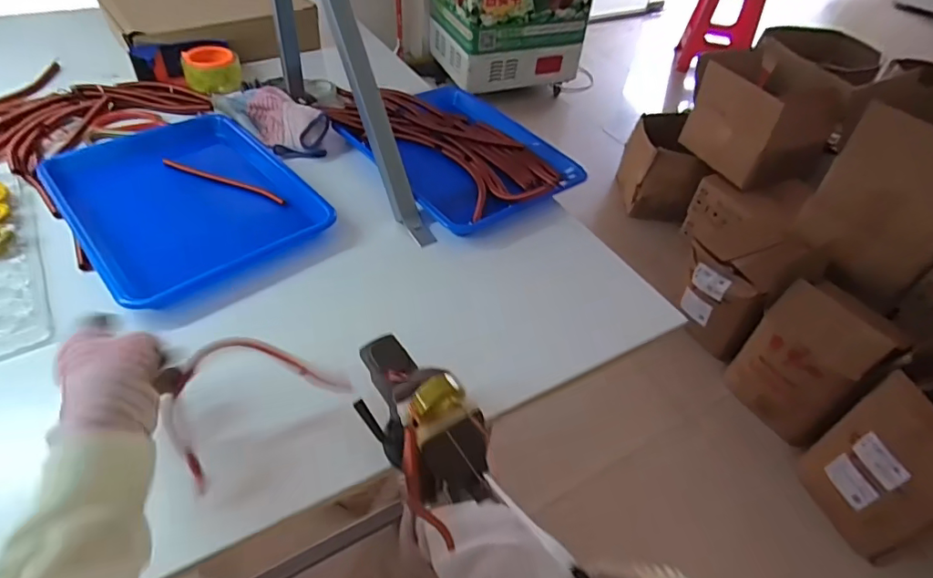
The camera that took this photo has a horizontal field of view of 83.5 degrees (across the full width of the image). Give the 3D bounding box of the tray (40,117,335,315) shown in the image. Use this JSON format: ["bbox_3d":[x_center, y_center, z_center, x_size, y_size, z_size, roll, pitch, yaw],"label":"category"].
[{"bbox_3d":[-0.360,-0.121,0.671,0.250,0.028,0.316,-31,56,-31],"label":"tray"}]

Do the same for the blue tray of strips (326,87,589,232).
[{"bbox_3d":[-0.020,-0.214,0.772,0.250,0.038,0.355,-27,54,-28],"label":"blue tray of strips"}]

